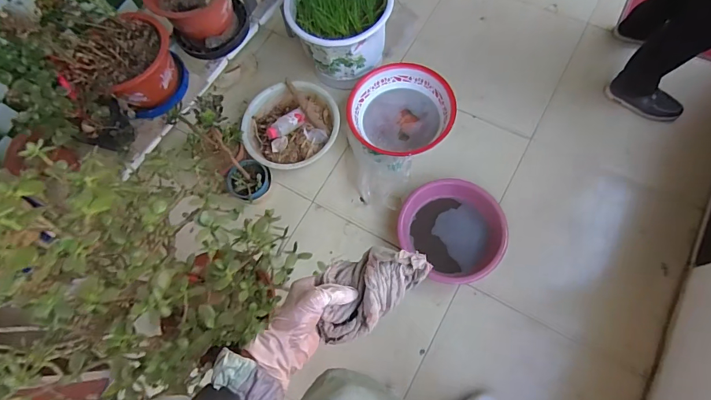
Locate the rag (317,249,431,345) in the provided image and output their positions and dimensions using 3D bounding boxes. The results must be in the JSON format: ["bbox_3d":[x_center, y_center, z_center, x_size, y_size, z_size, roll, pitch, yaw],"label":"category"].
[{"bbox_3d":[0.015,0.101,0.446,0.137,0.052,0.084,-21,73,-5],"label":"rag"}]

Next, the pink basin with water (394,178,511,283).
[{"bbox_3d":[0.321,0.101,1.327,0.338,0.101,0.314,22,75,15],"label":"pink basin with water"}]

